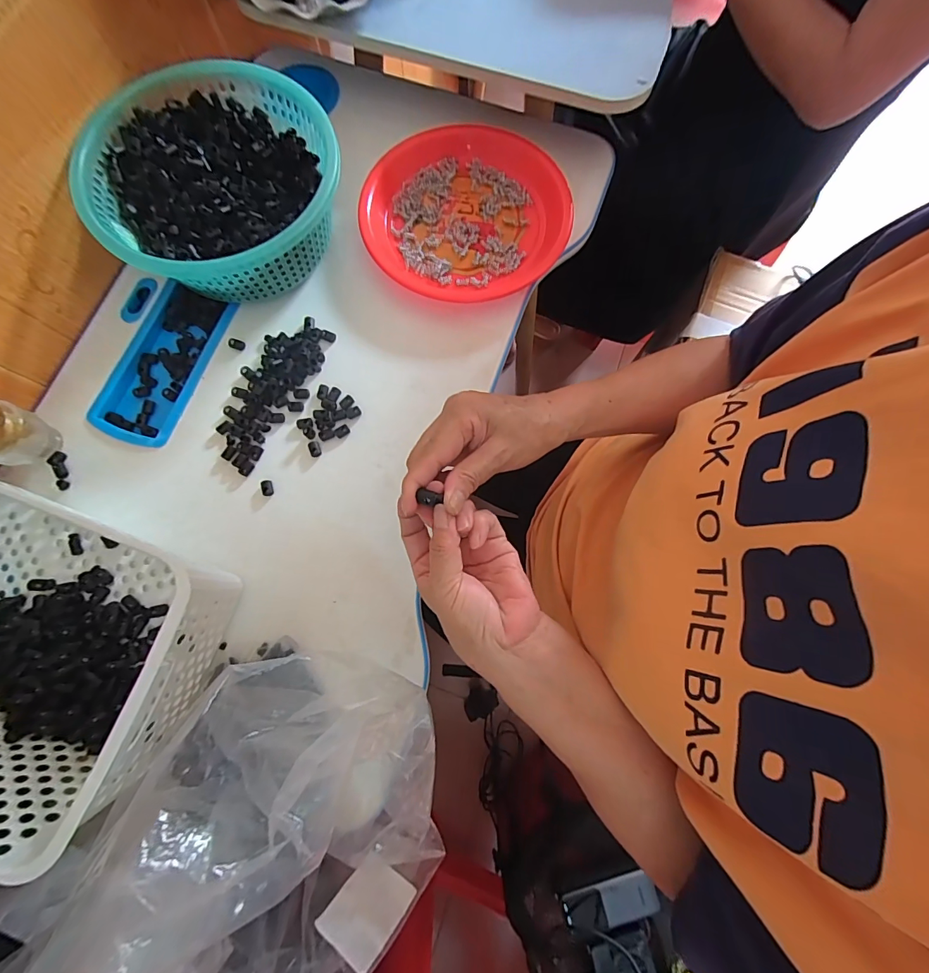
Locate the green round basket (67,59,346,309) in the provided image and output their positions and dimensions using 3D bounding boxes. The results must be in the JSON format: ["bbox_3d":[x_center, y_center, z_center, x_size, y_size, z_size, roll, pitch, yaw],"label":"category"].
[{"bbox_3d":[-0.241,-0.301,0.420,0.227,0.080,0.232,0,78,0],"label":"green round basket"}]

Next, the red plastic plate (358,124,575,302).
[{"bbox_3d":[0.001,-0.300,0.450,0.214,0.029,0.214,0,78,0],"label":"red plastic plate"}]

